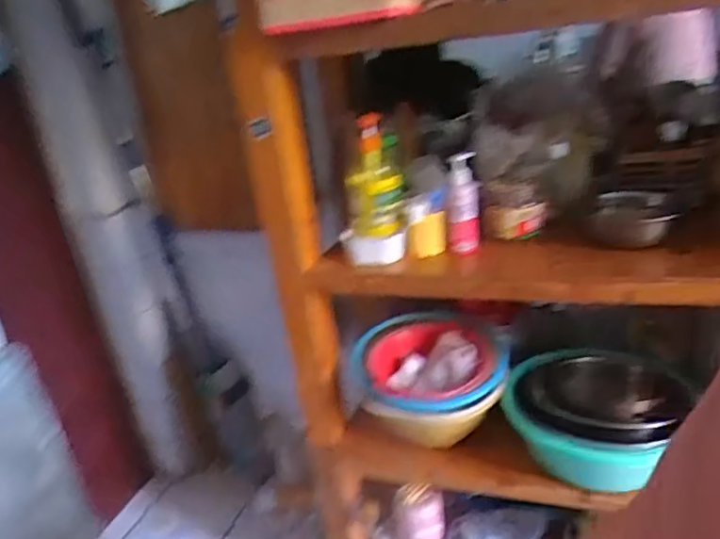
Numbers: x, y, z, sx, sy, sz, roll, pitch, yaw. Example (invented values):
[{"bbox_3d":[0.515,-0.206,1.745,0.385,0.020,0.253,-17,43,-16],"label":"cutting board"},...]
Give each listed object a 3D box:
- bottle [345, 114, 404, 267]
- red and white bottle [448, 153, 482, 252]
[{"bbox_3d":[0.021,-0.138,1.003,0.103,0.255,0.090,-9,23,-4],"label":"bottle"},{"bbox_3d":[0.178,-0.111,0.983,0.052,0.165,0.041,-2,23,12],"label":"red and white bottle"}]

